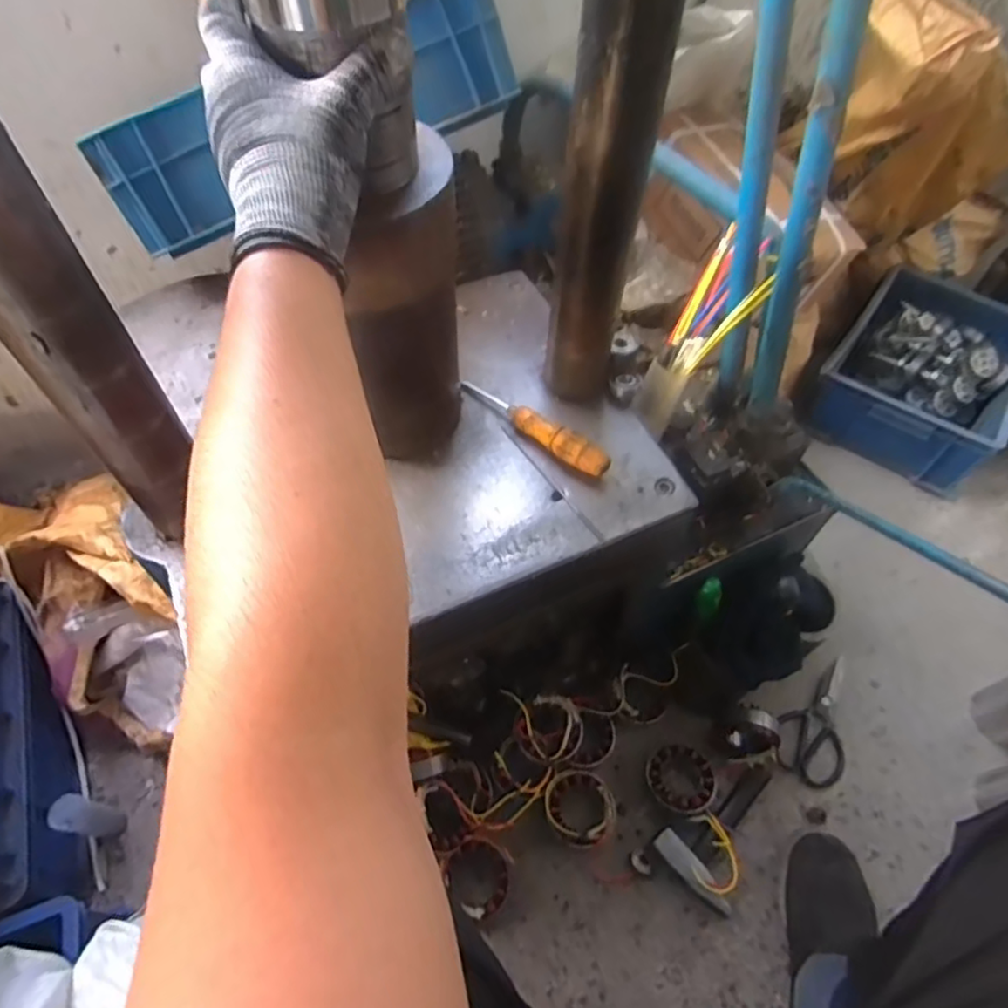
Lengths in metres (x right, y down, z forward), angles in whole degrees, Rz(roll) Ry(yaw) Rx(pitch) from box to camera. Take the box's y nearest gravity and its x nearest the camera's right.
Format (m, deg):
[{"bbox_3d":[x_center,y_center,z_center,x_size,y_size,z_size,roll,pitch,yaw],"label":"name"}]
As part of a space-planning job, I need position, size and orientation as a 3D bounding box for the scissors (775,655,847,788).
[{"bbox_3d":[0.449,0.305,0.923,0.094,0.011,0.195,17,57,10],"label":"scissors"}]

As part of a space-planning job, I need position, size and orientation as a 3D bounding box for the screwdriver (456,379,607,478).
[{"bbox_3d":[0.025,-0.079,0.620,0.178,0.027,0.027,36,62,21],"label":"screwdriver"}]

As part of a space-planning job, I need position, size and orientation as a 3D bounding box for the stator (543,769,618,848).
[{"bbox_3d":[0.098,0.390,0.820,0.086,0.032,0.093,-35,63,-22],"label":"stator"}]

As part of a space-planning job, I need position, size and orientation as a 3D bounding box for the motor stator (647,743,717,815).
[{"bbox_3d":[0.241,0.369,0.856,0.094,0.040,0.091,1,56,-1],"label":"motor stator"}]

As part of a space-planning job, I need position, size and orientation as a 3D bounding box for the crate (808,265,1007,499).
[{"bbox_3d":[0.811,-0.252,1.218,0.321,0.132,0.415,32,61,18],"label":"crate"}]

